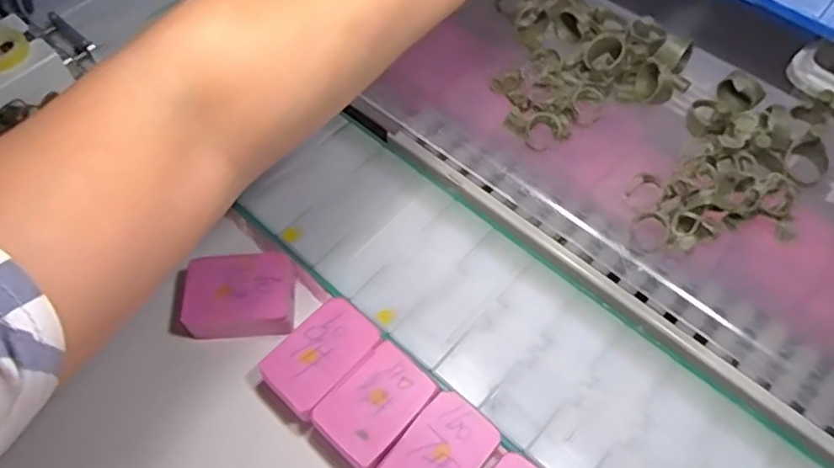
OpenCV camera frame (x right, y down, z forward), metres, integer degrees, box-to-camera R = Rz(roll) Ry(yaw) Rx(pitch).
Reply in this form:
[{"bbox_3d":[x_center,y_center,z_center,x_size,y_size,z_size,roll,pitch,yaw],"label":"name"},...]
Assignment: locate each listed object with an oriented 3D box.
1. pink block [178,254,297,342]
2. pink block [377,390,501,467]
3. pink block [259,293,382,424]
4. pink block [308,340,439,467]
[{"bbox_3d":[-0.120,0.043,0.436,0.072,0.028,0.054,-6,60,-1],"label":"pink block"},{"bbox_3d":[0.012,0.136,0.382,0.046,0.029,0.072,37,68,20],"label":"pink block"},{"bbox_3d":[-0.061,0.081,0.415,0.047,0.025,0.071,39,69,21],"label":"pink block"},{"bbox_3d":[-0.025,0.109,0.398,0.050,0.025,0.068,39,69,21],"label":"pink block"}]

